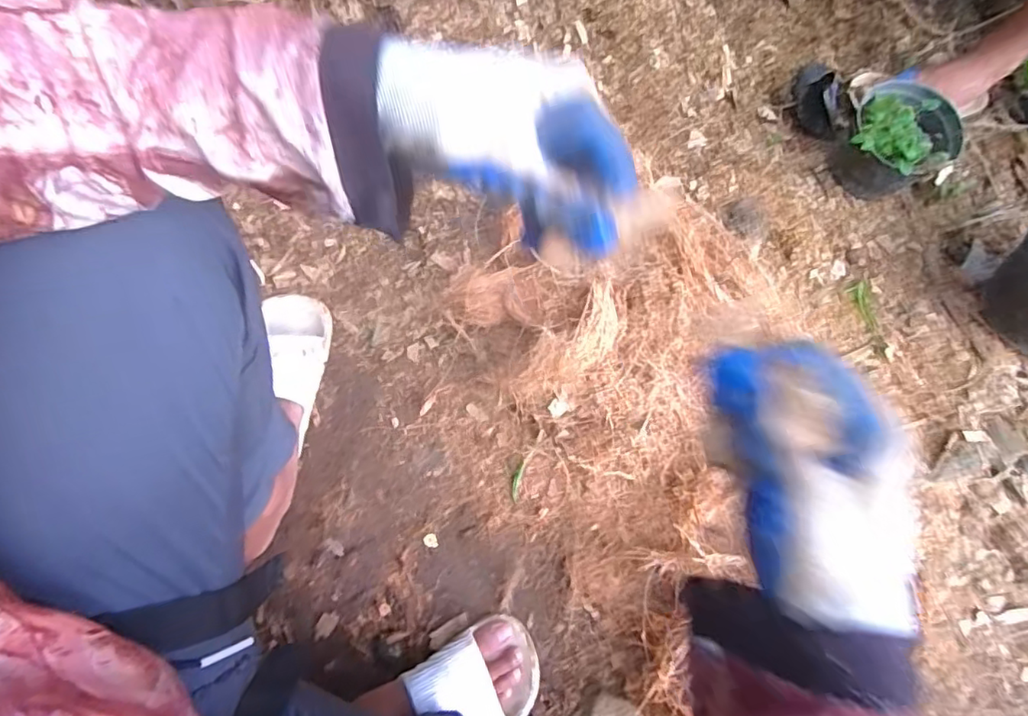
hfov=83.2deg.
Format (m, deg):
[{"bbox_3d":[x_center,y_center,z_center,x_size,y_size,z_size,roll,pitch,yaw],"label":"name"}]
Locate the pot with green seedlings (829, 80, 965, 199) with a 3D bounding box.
[{"bbox_3d":[0.539,-0.303,0.833,0.132,0.110,0.130,2,73,-5],"label":"pot with green seedlings"}]

